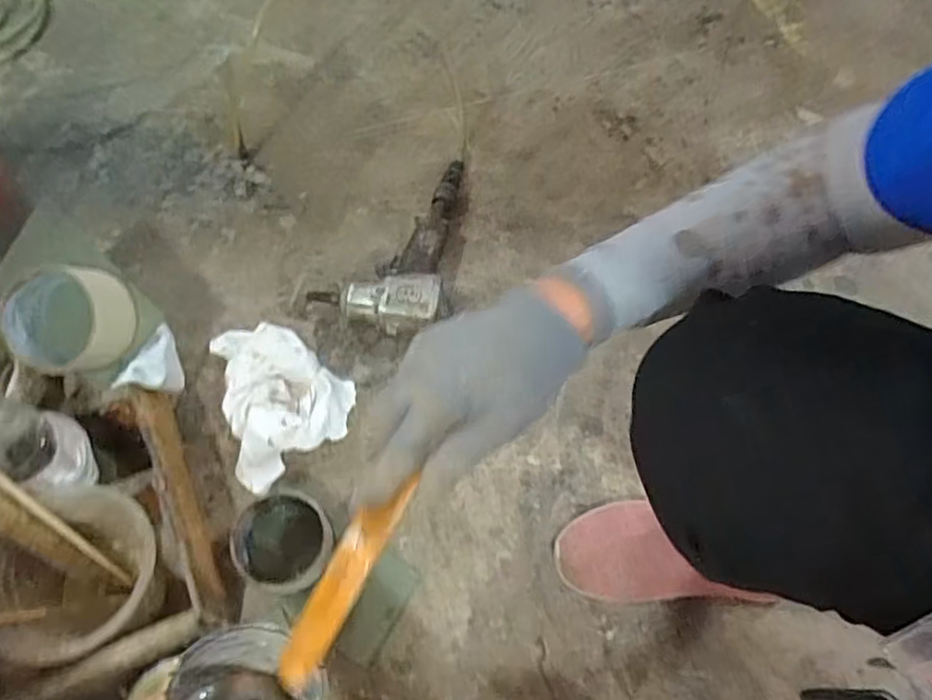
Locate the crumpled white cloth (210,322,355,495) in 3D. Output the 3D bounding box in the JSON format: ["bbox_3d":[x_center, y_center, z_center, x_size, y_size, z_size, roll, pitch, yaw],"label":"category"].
[{"bbox_3d":[-0.180,0.040,0.631,0.126,0.043,0.163,-14,66,-13],"label":"crumpled white cloth"}]

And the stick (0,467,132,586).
[{"bbox_3d":[-0.292,0.131,0.461,0.008,0.144,0.008,-38,39,-19],"label":"stick"}]

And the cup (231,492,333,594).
[{"bbox_3d":[-0.163,0.173,0.567,0.082,0.041,0.079,2,63,-5],"label":"cup"}]

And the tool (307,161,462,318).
[{"bbox_3d":[-0.088,-0.141,0.732,0.139,0.053,0.253,9,63,-2],"label":"tool"}]

